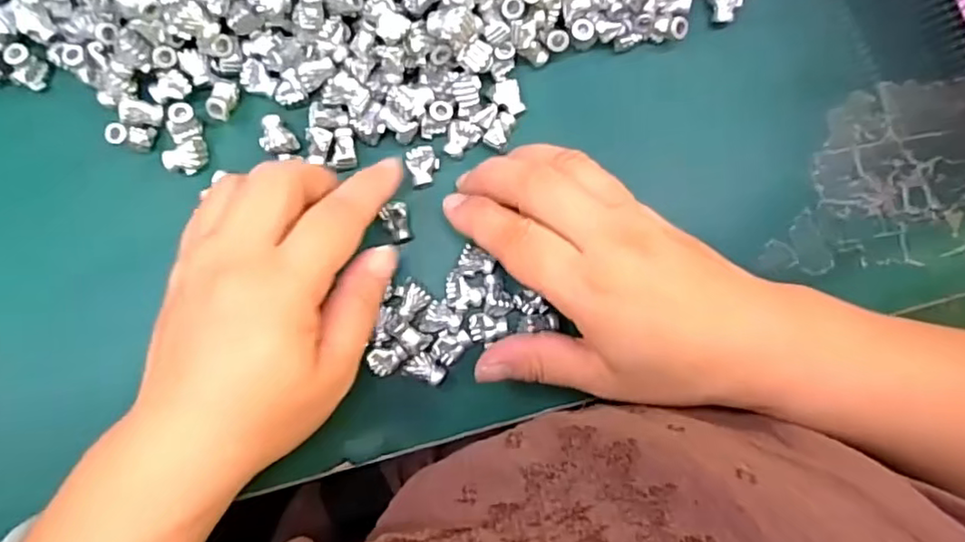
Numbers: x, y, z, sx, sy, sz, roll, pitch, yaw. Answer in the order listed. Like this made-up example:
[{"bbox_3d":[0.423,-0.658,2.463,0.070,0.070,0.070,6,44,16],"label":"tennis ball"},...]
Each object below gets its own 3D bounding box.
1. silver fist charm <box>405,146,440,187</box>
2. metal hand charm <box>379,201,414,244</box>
[{"bbox_3d":[-0.027,-0.047,0.279,0.014,0.007,0.016,-24,88,-3],"label":"silver fist charm"},{"bbox_3d":[-0.038,-0.021,0.277,0.011,0.014,0.018,-11,88,-3],"label":"metal hand charm"}]

